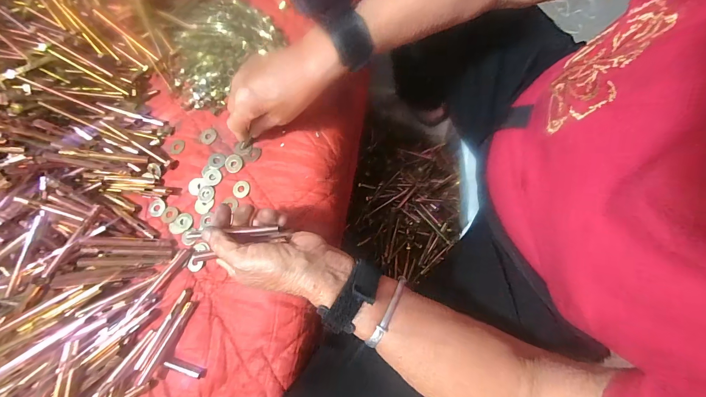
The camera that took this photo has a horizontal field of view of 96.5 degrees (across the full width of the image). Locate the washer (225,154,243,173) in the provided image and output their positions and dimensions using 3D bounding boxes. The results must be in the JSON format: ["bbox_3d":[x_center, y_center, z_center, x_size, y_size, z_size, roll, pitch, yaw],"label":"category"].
[{"bbox_3d":[-0.153,-0.045,0.403,0.022,0.004,0.025,-6,75,4],"label":"washer"}]

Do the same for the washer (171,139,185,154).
[{"bbox_3d":[-0.229,-0.068,0.411,0.018,0.004,0.020,-9,75,3],"label":"washer"}]

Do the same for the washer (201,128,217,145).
[{"bbox_3d":[-0.190,-0.082,0.413,0.020,0.004,0.022,-1,76,5],"label":"washer"}]

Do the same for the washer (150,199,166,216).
[{"bbox_3d":[-0.251,0.011,0.403,0.022,0.004,0.022,-1,76,5],"label":"washer"}]

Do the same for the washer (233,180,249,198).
[{"bbox_3d":[-0.139,-0.012,0.390,0.020,0.004,0.022,-1,76,5],"label":"washer"}]

